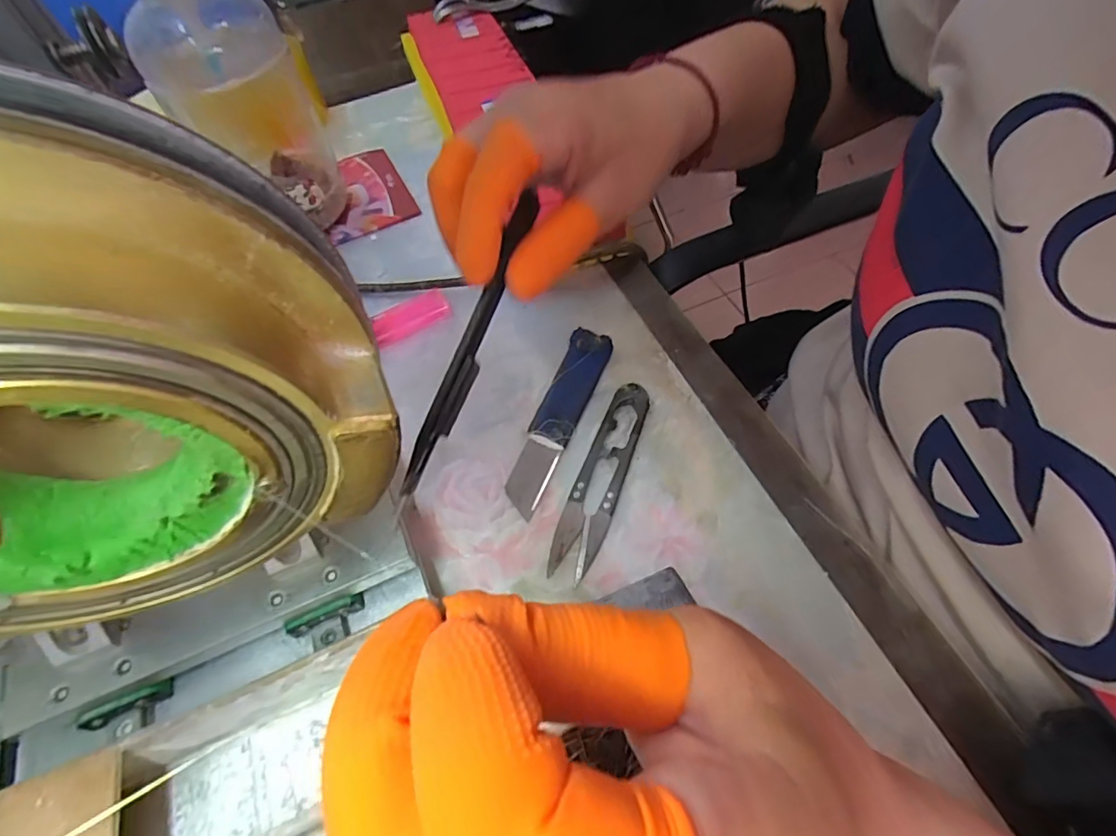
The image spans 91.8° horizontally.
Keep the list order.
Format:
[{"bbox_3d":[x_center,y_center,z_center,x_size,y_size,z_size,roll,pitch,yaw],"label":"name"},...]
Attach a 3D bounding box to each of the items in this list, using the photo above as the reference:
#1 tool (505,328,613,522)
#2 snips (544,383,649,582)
[{"bbox_3d":[0.000,-0.002,0.274,0.023,0.011,0.106,17,60,13],"label":"tool"},{"bbox_3d":[0.021,0.025,0.254,0.021,0.012,0.098,16,60,13],"label":"snips"}]

